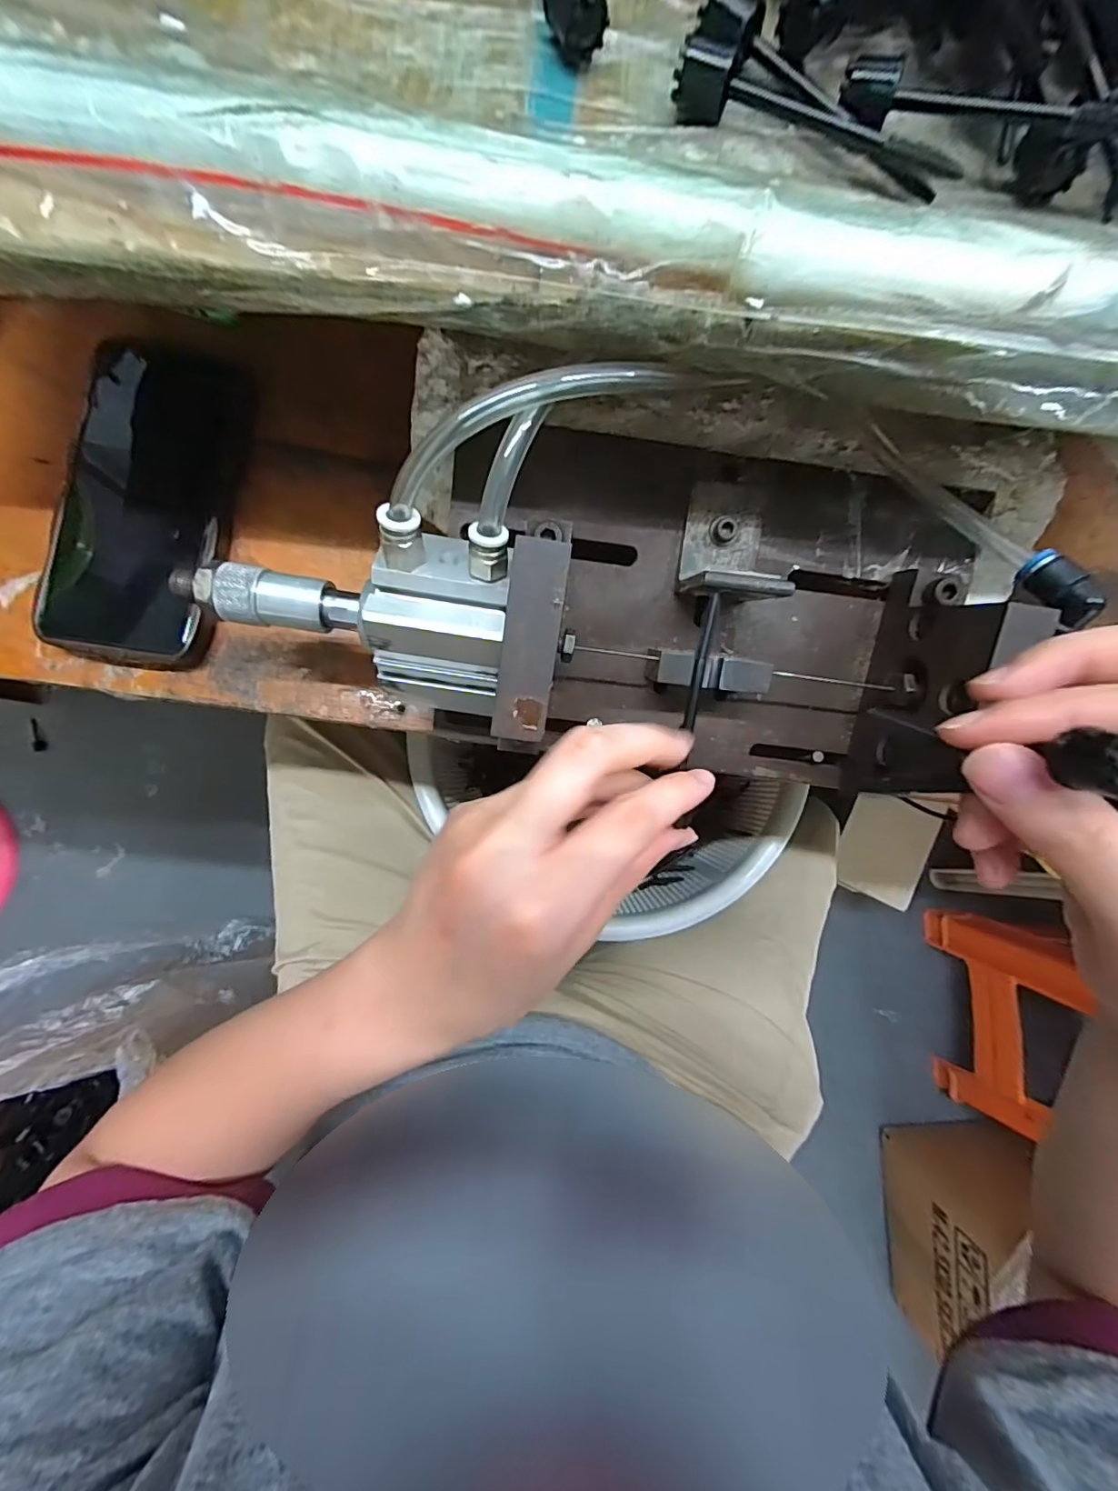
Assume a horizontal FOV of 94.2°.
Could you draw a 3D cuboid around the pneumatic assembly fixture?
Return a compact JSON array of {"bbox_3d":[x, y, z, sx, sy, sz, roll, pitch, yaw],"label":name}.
[{"bbox_3d":[0.023,-0.055,0.219,0.320,0.097,0.138,1,85,-16],"label":"pneumatic assembly fixture"}]

